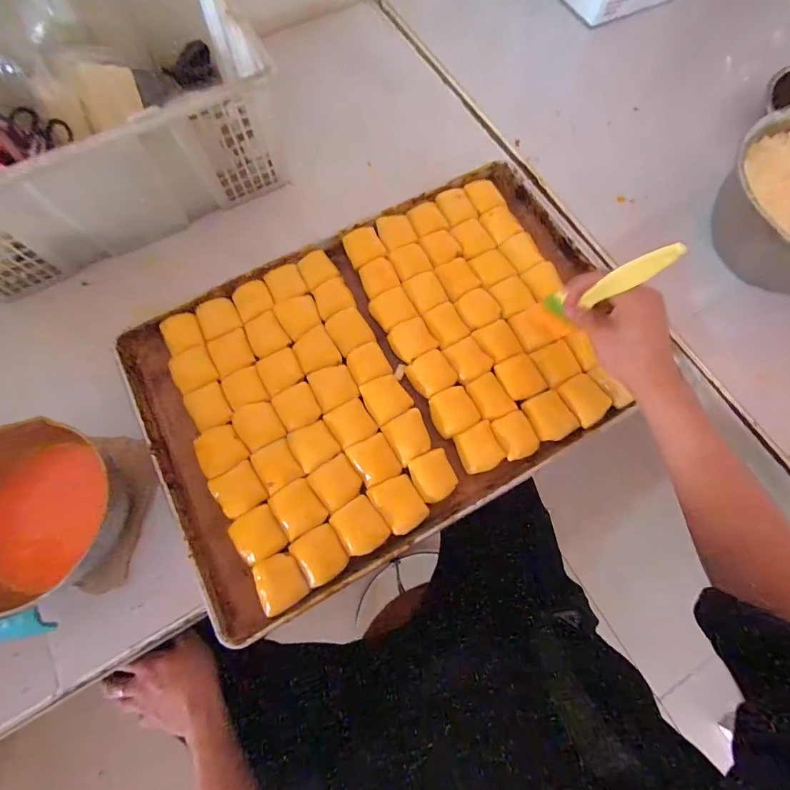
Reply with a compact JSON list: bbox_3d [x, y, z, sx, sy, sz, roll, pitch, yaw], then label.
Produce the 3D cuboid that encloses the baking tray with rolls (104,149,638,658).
[{"bbox_3d":[-0.004,-0.044,0.507,0.585,0.032,0.392,-28,74,-8],"label":"baking tray with rolls"}]

